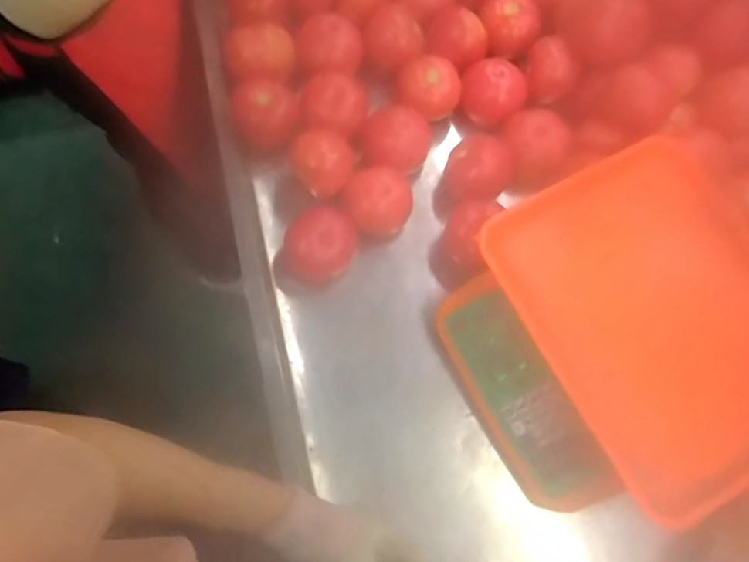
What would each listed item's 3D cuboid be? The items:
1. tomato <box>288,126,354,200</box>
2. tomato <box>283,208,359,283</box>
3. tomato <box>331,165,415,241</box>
[{"bbox_3d":[-0.055,-0.125,0.638,0.067,0.051,0.069,0,74,-1],"label":"tomato"},{"bbox_3d":[-0.056,-0.038,0.627,0.077,0.050,0.059,-27,77,-8],"label":"tomato"},{"bbox_3d":[0.005,-0.085,0.643,0.071,0.055,0.067,0,74,-1],"label":"tomato"}]

